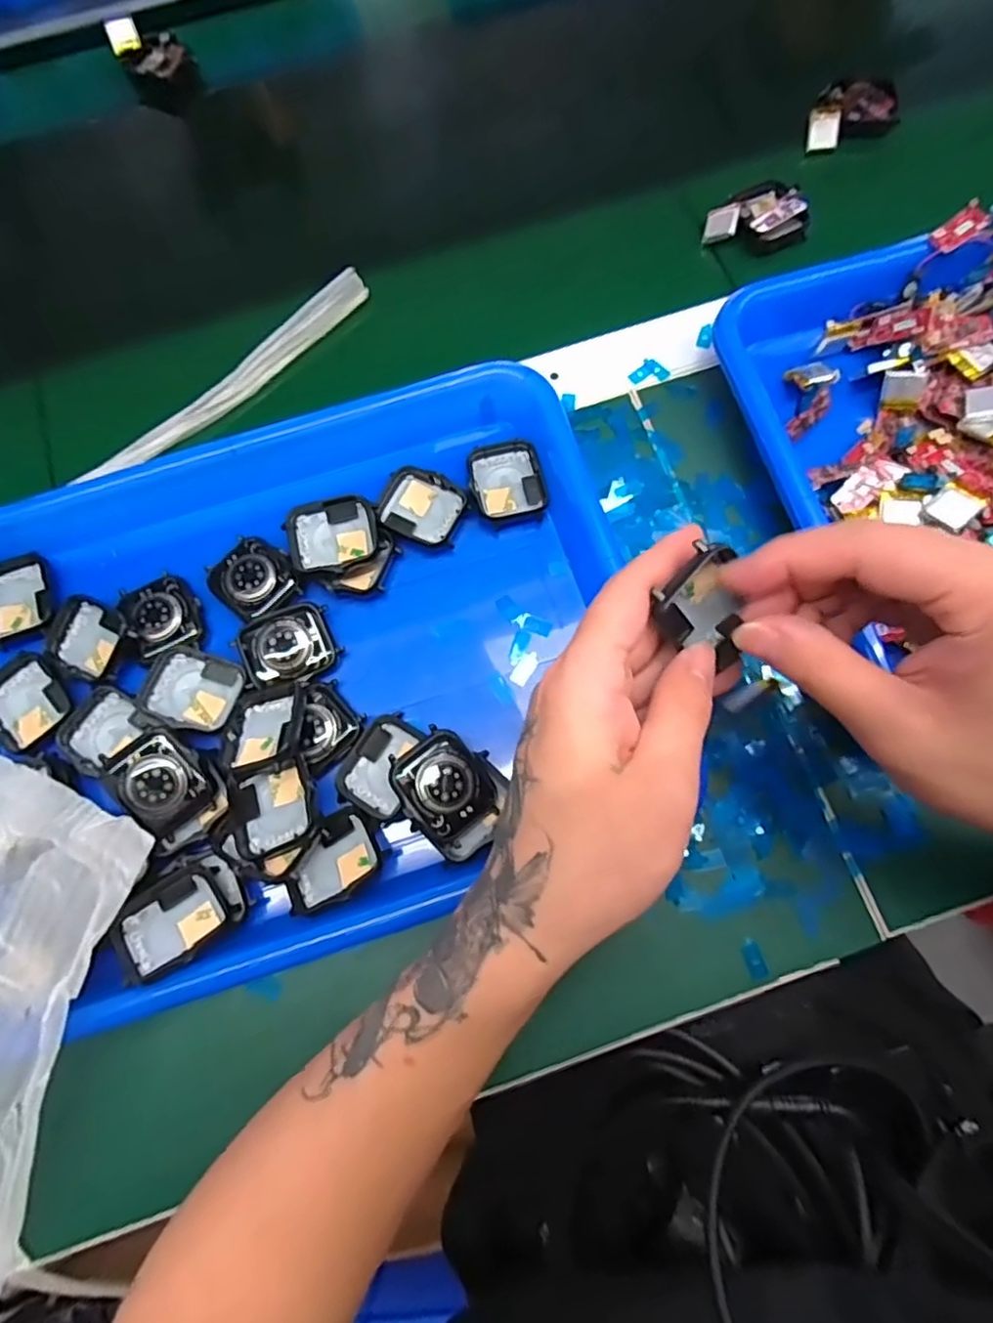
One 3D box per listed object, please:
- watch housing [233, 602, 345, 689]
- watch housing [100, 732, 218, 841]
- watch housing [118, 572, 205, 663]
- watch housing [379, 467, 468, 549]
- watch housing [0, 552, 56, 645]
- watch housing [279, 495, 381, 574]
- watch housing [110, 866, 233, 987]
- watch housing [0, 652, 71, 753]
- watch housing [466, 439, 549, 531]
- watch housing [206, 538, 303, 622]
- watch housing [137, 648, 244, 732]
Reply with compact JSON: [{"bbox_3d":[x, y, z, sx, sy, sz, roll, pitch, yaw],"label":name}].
[{"bbox_3d":[-0.102,-0.008,0.304,0.045,0.008,0.036,-20,76,-2],"label":"watch housing"},{"bbox_3d":[-0.151,0.054,0.284,0.043,0.011,0.034,47,73,-9],"label":"watch housing"},{"bbox_3d":[-0.166,-0.023,0.310,0.033,0.010,0.041,-27,76,-4],"label":"watch housing"},{"bbox_3d":[-0.037,-0.080,0.327,0.041,0.008,0.037,22,78,8],"label":"watch housing"},{"bbox_3d":[-0.246,-0.033,0.324,0.035,0.014,0.043,-22,76,-3],"label":"watch housing"},{"bbox_3d":[-0.082,-0.063,0.317,0.044,0.008,0.037,-17,75,-1],"label":"watch housing"},{"bbox_3d":[-0.139,0.112,0.271,0.043,0.012,0.037,-29,65,-27],"label":"watch housing"},{"bbox_3d":[-0.229,0.017,0.306,0.038,0.009,0.042,-41,77,-7],"label":"watch housing"},{"bbox_3d":[0.006,-0.094,0.330,0.038,0.008,0.045,-15,75,-1],"label":"watch housing"},{"bbox_3d":[-0.122,-0.042,0.316,0.040,0.005,0.037,40,81,12],"label":"watch housing"},{"bbox_3d":[-0.147,0.013,0.302,0.038,0.016,0.036,13,77,6],"label":"watch housing"}]

